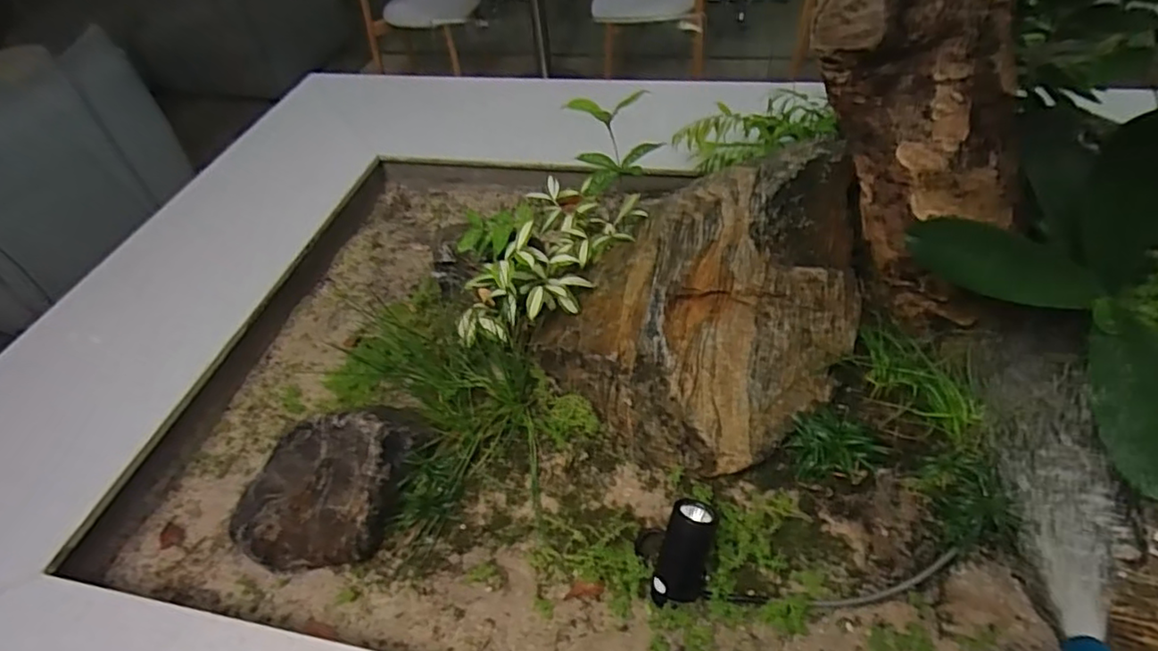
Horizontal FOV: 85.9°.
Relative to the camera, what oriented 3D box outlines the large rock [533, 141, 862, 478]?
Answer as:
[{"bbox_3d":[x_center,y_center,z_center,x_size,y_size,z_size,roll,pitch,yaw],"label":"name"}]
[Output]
[{"bbox_3d":[0.184,-0.042,0.936,0.419,0.262,0.413,25,54,26],"label":"large rock"}]

